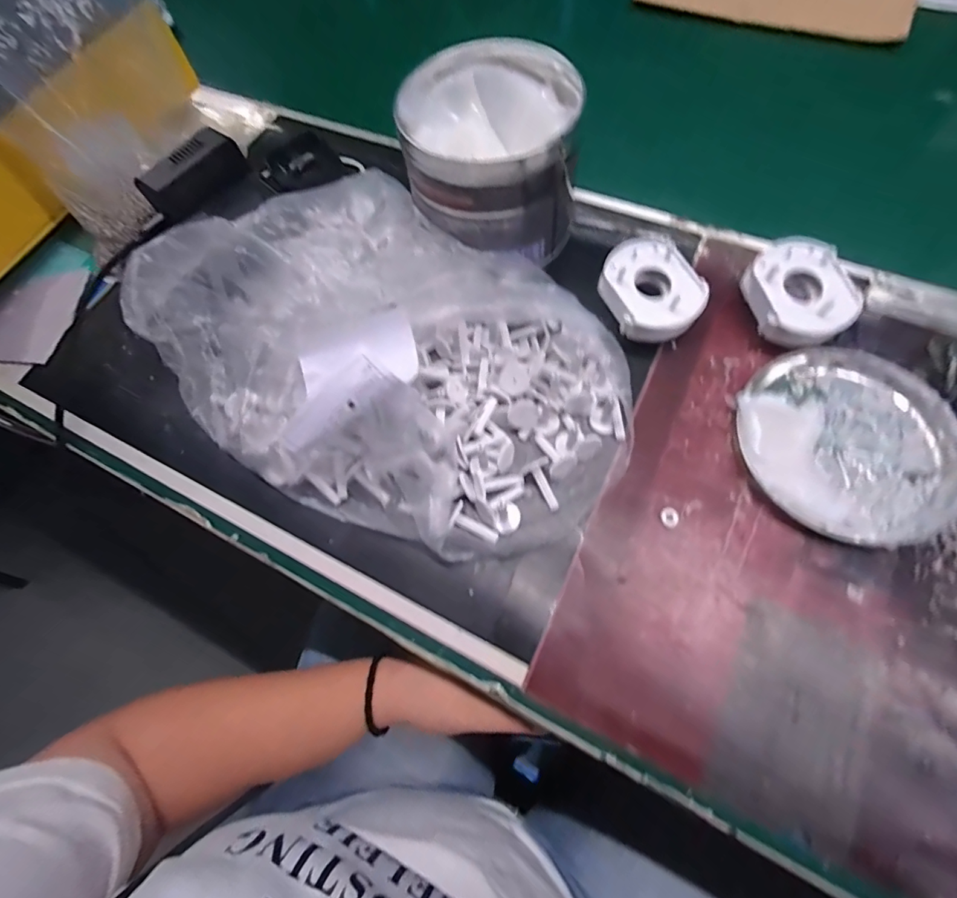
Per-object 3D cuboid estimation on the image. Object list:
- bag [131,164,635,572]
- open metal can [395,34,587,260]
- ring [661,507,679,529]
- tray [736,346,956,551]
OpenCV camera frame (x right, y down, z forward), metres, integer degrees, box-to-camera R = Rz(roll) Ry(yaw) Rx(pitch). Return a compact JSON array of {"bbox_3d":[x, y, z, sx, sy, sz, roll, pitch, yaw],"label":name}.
[{"bbox_3d":[-0.066,-0.071,0.315,0.343,0.073,0.226,35,73,18],"label":"bag"},{"bbox_3d":[0.010,-0.218,0.353,0.123,0.087,0.130,-2,66,4],"label":"open metal can"},{"bbox_3d":[0.119,0.042,0.293,0.012,0.004,0.012,-1,68,2],"label":"ring"},{"bbox_3d":[0.234,-0.008,0.297,0.129,0.024,0.131,-2,66,4],"label":"tray"}]

